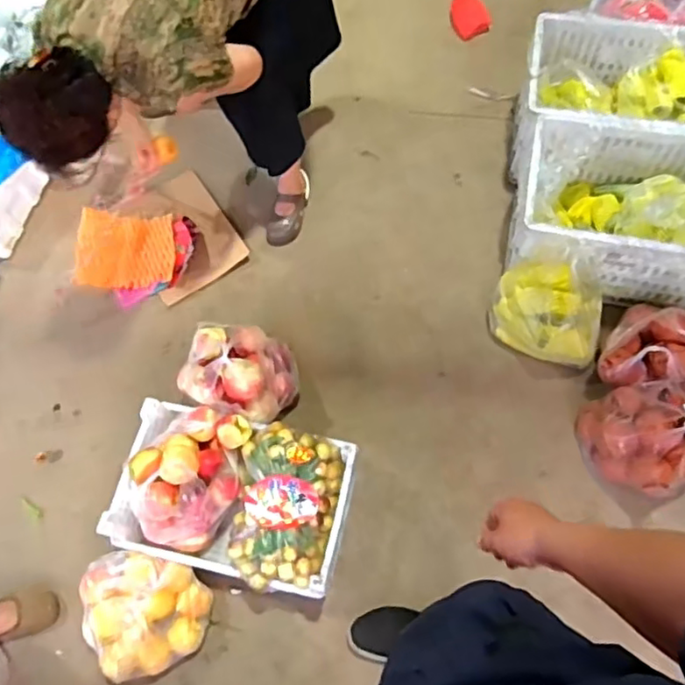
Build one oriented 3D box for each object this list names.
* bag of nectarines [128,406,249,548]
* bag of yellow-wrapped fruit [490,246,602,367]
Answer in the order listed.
[{"bbox_3d":[-0.331,0.284,1.340,0.218,0.147,0.309,31,73,14],"label":"bag of nectarines"},{"bbox_3d":[0.495,-0.084,1.457,0.279,0.195,0.188,36,74,16],"label":"bag of yellow-wrapped fruit"}]

